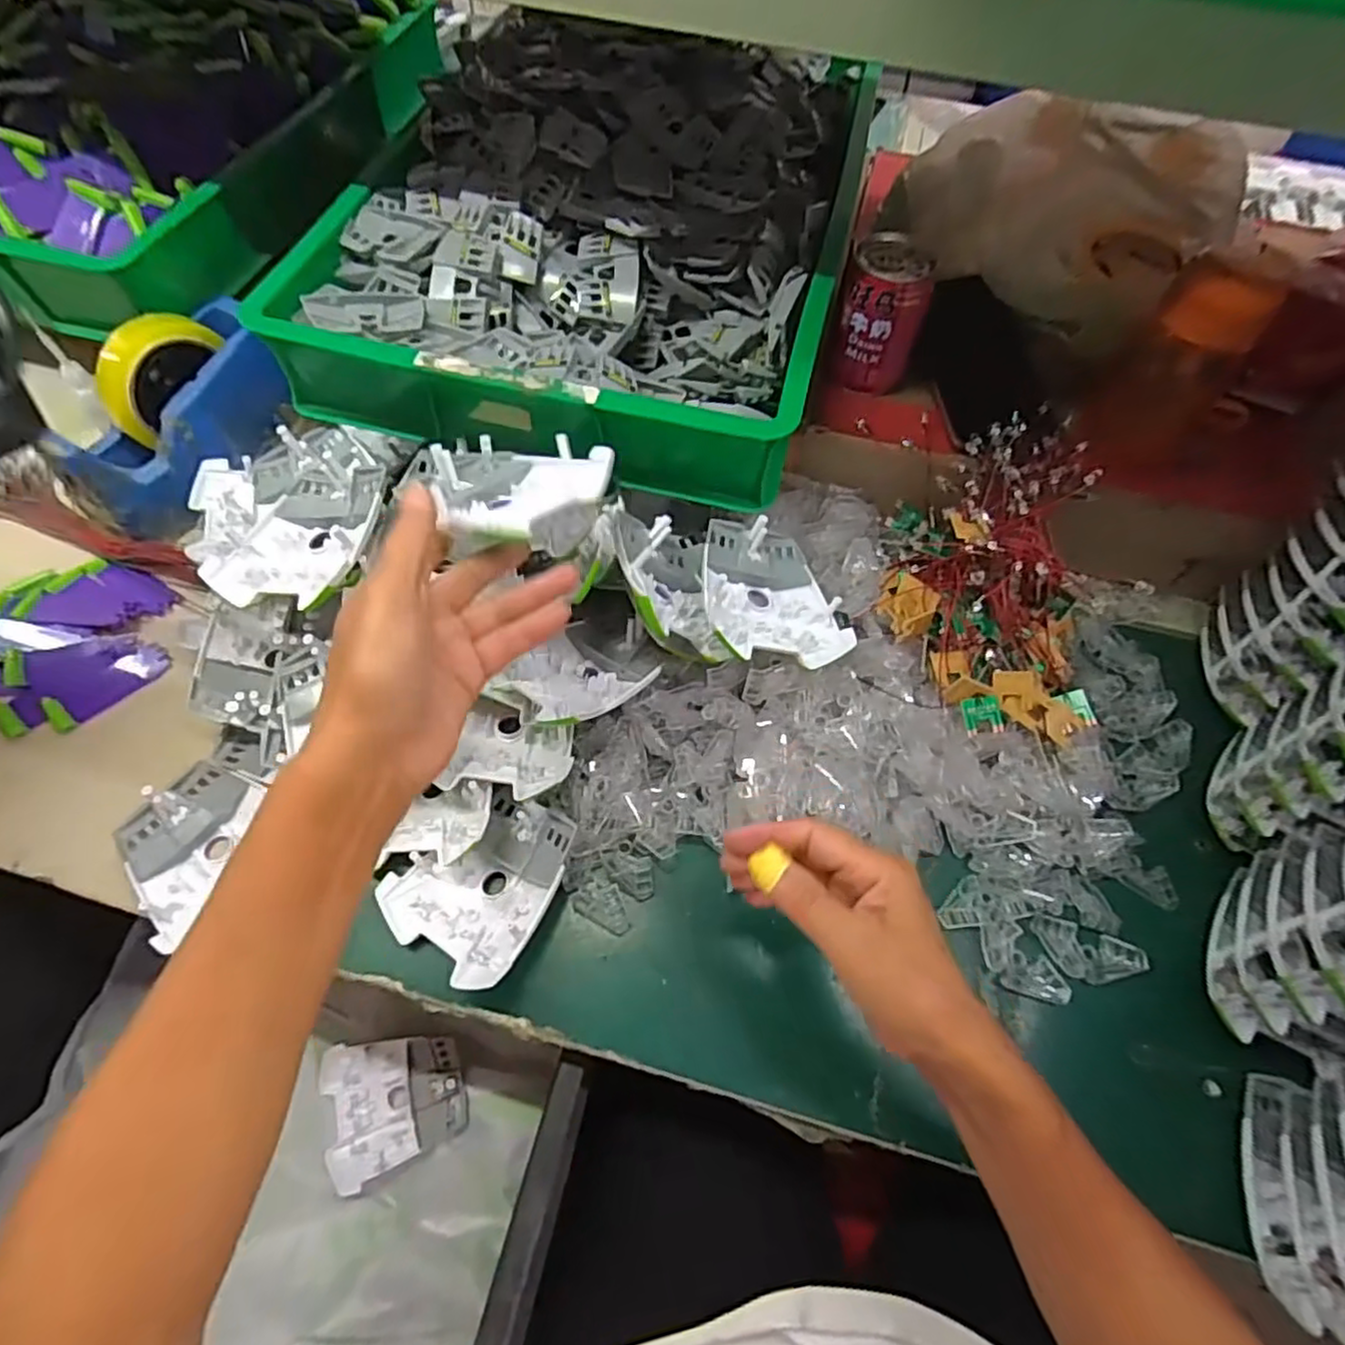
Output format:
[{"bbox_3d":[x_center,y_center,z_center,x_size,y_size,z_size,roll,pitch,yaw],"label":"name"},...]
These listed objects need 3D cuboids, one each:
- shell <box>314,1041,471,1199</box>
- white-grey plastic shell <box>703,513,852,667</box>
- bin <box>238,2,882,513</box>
[{"bbox_3d":[-0.225,0.352,0.568,0.109,0.025,0.097,-12,63,-9],"label":"shell"},{"bbox_3d":[0.060,-0.053,0.458,0.088,0.047,0.108,-11,63,-9],"label":"white-grey plastic shell"},{"bbox_3d":[-0.048,-0.369,0.557,0.360,0.100,0.477,13,62,4],"label":"bin"}]

